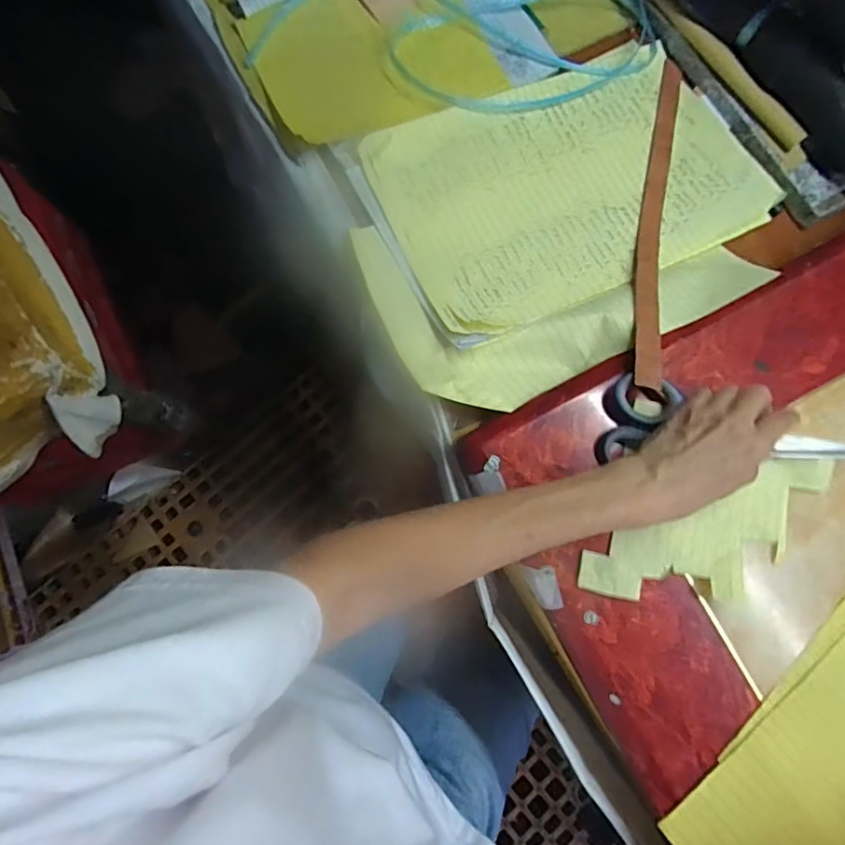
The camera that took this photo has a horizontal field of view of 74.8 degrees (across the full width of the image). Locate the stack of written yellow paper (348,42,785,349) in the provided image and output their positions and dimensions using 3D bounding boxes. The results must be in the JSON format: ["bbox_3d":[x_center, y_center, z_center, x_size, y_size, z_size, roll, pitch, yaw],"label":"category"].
[{"bbox_3d":[0.131,-0.220,0.510,0.340,0.034,0.219,-25,80,-4],"label":"stack of written yellow paper"}]

